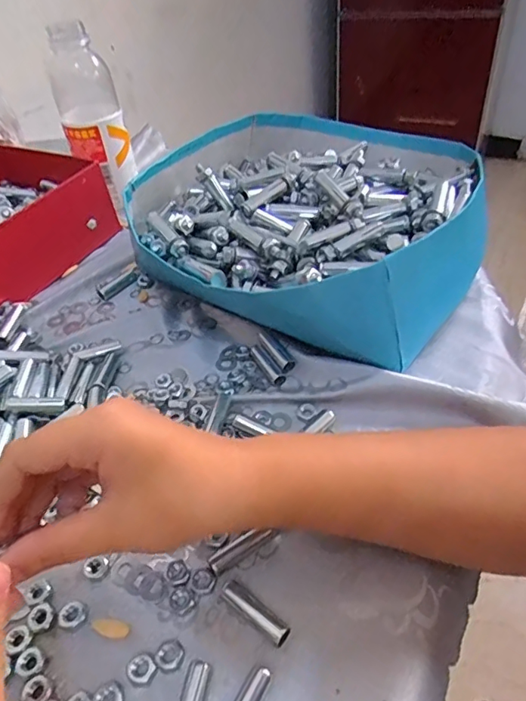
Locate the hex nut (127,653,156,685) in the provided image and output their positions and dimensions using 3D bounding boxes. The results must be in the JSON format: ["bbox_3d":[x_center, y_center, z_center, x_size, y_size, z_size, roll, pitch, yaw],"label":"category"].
[{"bbox_3d":[-0.060,0.156,0.244,0.014,0.004,0.013,23,51,26],"label":"hex nut"}]

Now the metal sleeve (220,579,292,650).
[{"bbox_3d":[-0.004,0.135,0.257,0.041,0.010,0.011,28,53,29],"label":"metal sleeve"}]

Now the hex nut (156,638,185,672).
[{"bbox_3d":[-0.047,0.151,0.248,0.014,0.006,0.013,32,56,32],"label":"hex nut"}]

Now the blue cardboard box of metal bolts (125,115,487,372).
[{"bbox_3d":[0.038,-0.117,0.447,0.278,0.098,0.266,27,53,29],"label":"blue cardboard box of metal bolts"}]

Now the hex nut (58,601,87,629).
[{"bbox_3d":[-0.101,0.141,0.265,0.012,0.004,0.013,23,51,26],"label":"hex nut"}]

